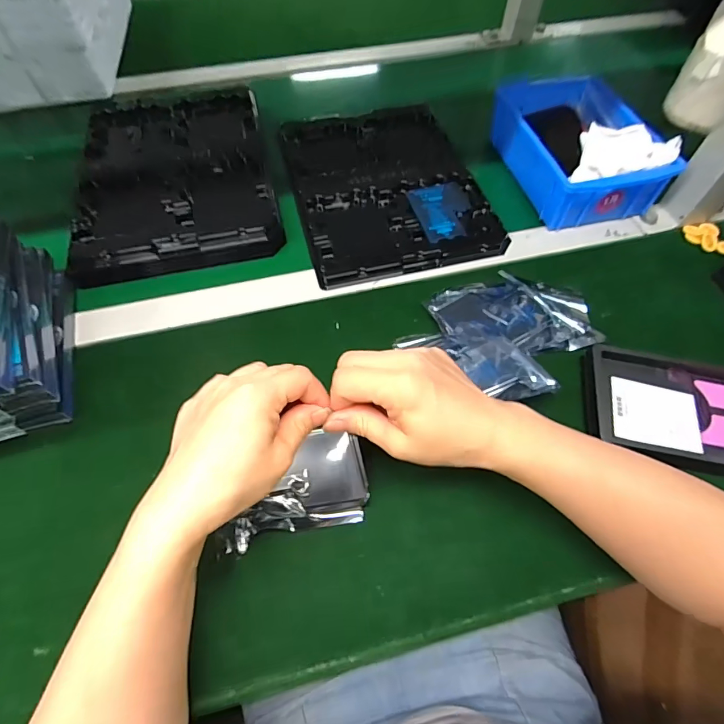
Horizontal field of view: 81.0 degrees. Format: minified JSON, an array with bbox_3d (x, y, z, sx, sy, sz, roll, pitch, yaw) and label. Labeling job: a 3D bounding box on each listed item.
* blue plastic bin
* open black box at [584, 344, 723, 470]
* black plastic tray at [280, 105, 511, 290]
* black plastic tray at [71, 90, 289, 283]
[{"bbox_3d":[0.251,-0.261,0.505,0.140,0.057,0.203,-13,60,-8],"label":"blue plastic bin"},{"bbox_3d":[0.273,0.040,0.360,0.165,0.029,0.101,13,60,7],"label":"open black box"},{"bbox_3d":[0.025,-0.223,0.519,0.214,0.013,0.297,-13,60,-8],"label":"black plastic tray"},{"bbox_3d":[-0.219,-0.223,0.506,0.212,0.032,0.283,-11,60,-7],"label":"black plastic tray"}]

